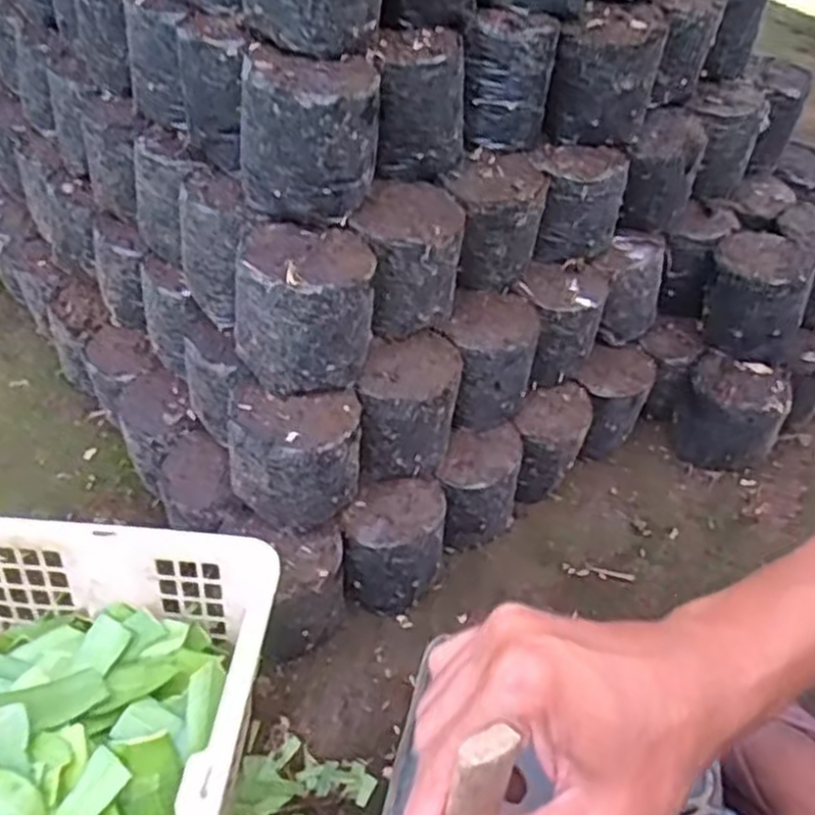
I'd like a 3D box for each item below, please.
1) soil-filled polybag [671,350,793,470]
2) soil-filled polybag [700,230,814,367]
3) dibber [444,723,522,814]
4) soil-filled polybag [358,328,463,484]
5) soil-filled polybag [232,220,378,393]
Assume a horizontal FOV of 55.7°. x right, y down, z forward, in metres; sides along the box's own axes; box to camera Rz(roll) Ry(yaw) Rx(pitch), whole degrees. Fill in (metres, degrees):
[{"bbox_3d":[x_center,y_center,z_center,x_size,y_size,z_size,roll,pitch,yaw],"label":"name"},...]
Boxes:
[{"bbox_3d":[0.323,0.010,0.781,0.100,0.101,0.079,20,45,16],"label":"soil-filled polybag"},{"bbox_3d":[0.336,-0.106,0.759,0.088,0.097,0.089,11,44,5],"label":"soil-filled polybag"},{"bbox_3d":[0.021,0.155,0.276,0.016,0.111,0.019,17,30,13],"label":"dibber"},{"bbox_3d":[0.000,0.001,0.628,0.083,0.101,0.071,-5,45,-11],"label":"soil-filled polybag"},{"bbox_3d":[-0.074,-0.069,0.565,0.093,0.101,0.083,7,44,1],"label":"soil-filled polybag"}]

